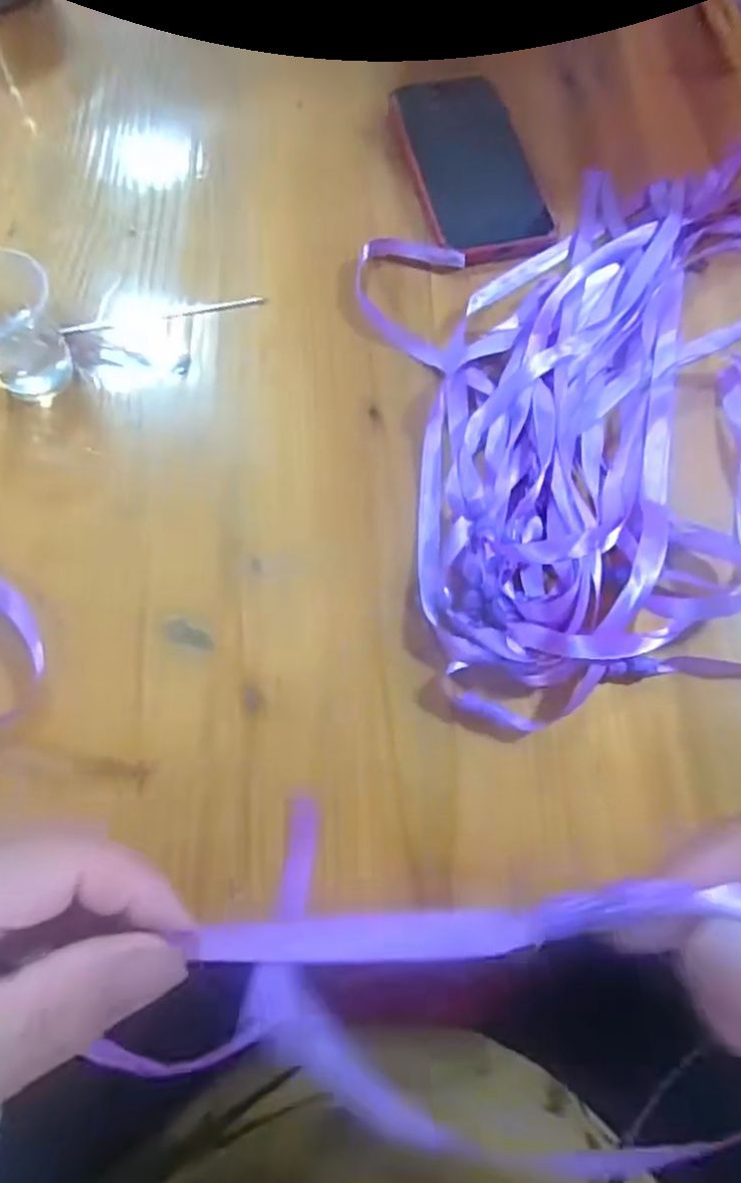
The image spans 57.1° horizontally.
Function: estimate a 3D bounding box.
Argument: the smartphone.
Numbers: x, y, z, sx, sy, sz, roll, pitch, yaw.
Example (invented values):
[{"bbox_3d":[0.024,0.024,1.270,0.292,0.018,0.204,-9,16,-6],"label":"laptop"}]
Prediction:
[{"bbox_3d":[0.058,-0.249,0.398,0.069,0.006,0.143,-12,70,-7],"label":"smartphone"}]

